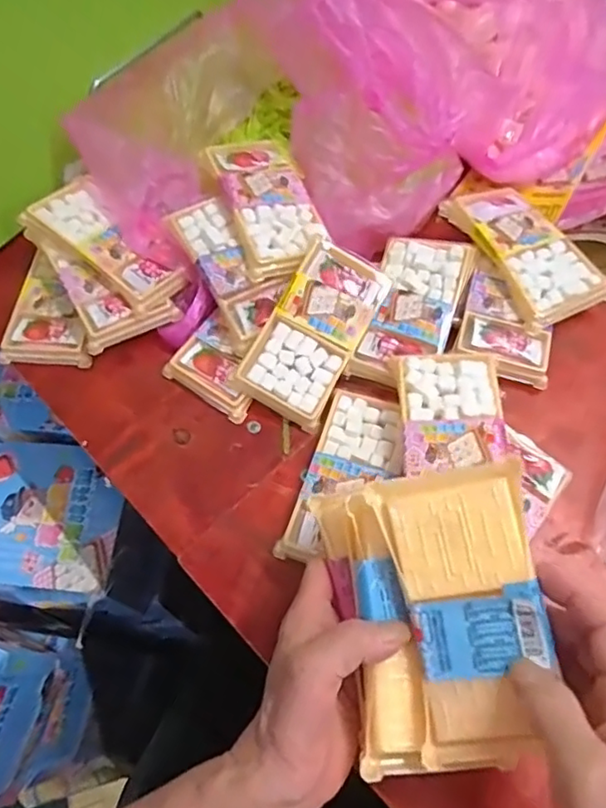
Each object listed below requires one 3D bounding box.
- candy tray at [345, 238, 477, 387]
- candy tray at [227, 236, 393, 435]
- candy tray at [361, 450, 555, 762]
[{"bbox_3d":[0.086,-0.075,0.473,0.068,0.023,0.131,17,65,12],"label":"candy tray"},{"bbox_3d":[0.009,-0.055,0.456,0.071,0.012,0.132,31,85,-2],"label":"candy tray"},{"bbox_3d":[0.081,0.108,0.303,0.073,0.019,0.145,-6,82,15],"label":"candy tray"}]

